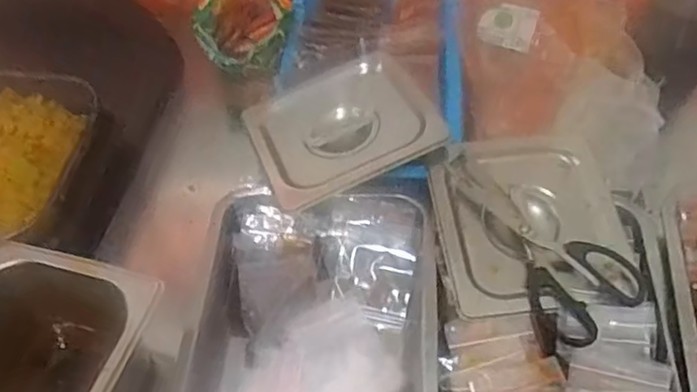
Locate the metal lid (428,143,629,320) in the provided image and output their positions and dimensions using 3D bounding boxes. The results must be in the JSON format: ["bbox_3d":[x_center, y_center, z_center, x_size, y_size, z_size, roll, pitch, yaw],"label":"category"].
[{"bbox_3d":[0.158,0.021,0.547,0.153,0.027,0.159,-6,53,1],"label":"metal lid"}]

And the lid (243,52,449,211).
[{"bbox_3d":[-0.011,-0.077,0.618,0.168,0.023,0.158,-21,54,-11],"label":"lid"}]

